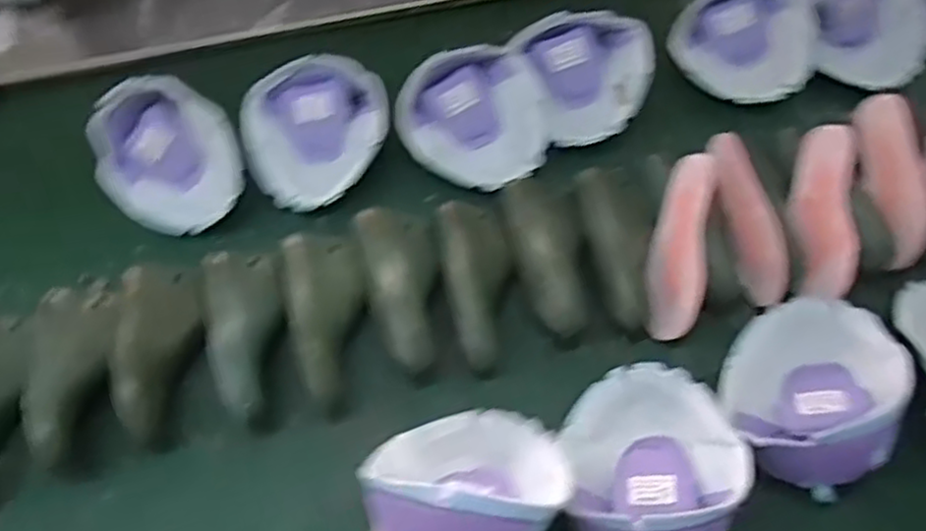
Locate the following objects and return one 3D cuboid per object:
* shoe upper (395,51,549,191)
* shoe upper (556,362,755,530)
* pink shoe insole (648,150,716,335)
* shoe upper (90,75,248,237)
[{"bbox_3d":[0.016,-0.148,0.708,0.142,0.027,0.142,1,78,-3],"label":"shoe upper"},{"bbox_3d":[0.145,0.159,0.561,0.132,0.065,0.172,4,61,1],"label":"shoe upper"},{"bbox_3d":[0.193,-0.018,0.634,0.042,0.034,0.162,9,83,4],"label":"pink shoe insole"},{"bbox_3d":[-0.280,-0.103,0.676,0.119,0.089,0.130,0,61,-1],"label":"shoe upper"}]

